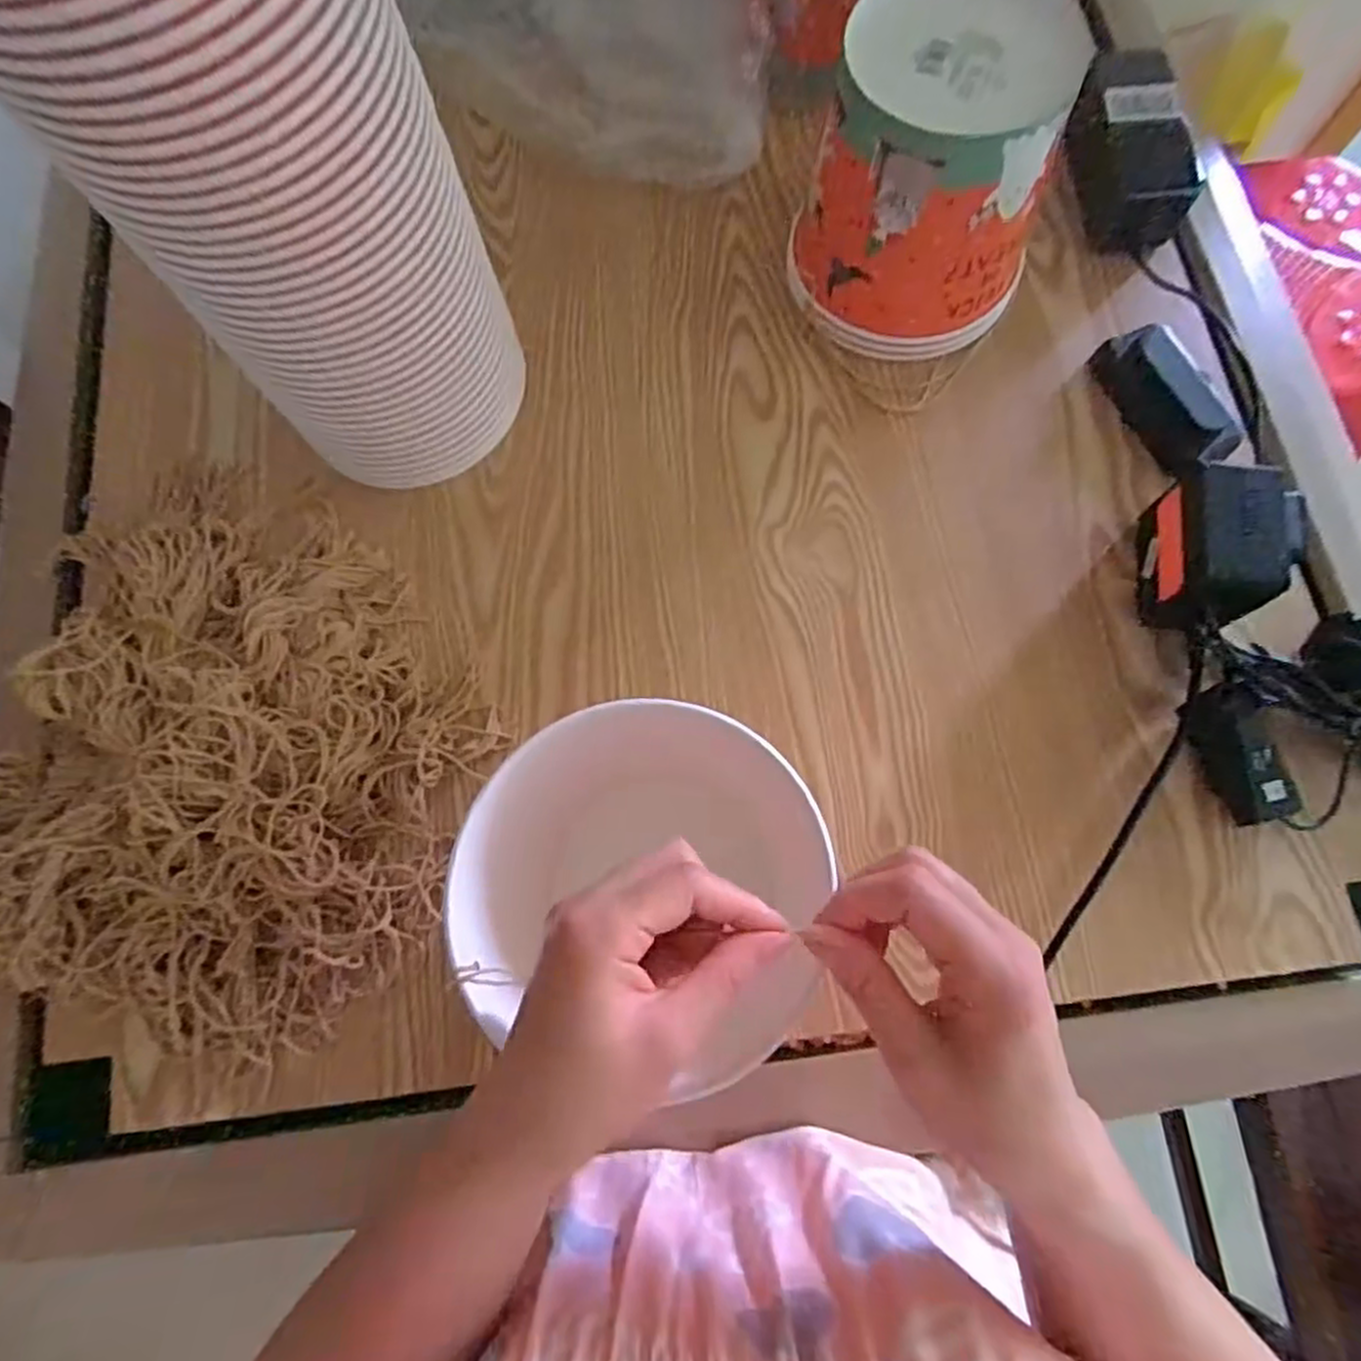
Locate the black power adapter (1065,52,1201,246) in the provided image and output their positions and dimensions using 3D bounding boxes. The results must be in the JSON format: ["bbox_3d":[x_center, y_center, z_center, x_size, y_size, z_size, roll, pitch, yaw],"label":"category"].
[{"bbox_3d":[0.322,-0.383,0.536,0.059,0.055,0.130,-7,75,0],"label":"black power adapter"}]

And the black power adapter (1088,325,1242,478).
[{"bbox_3d":[0.326,-0.190,0.498,0.046,0.027,0.106,-23,75,-4],"label":"black power adapter"}]

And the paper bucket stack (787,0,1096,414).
[{"bbox_3d":[0.155,-0.302,0.464,0.133,0.162,0.150,-32,76,-6],"label":"paper bucket stack"}]

